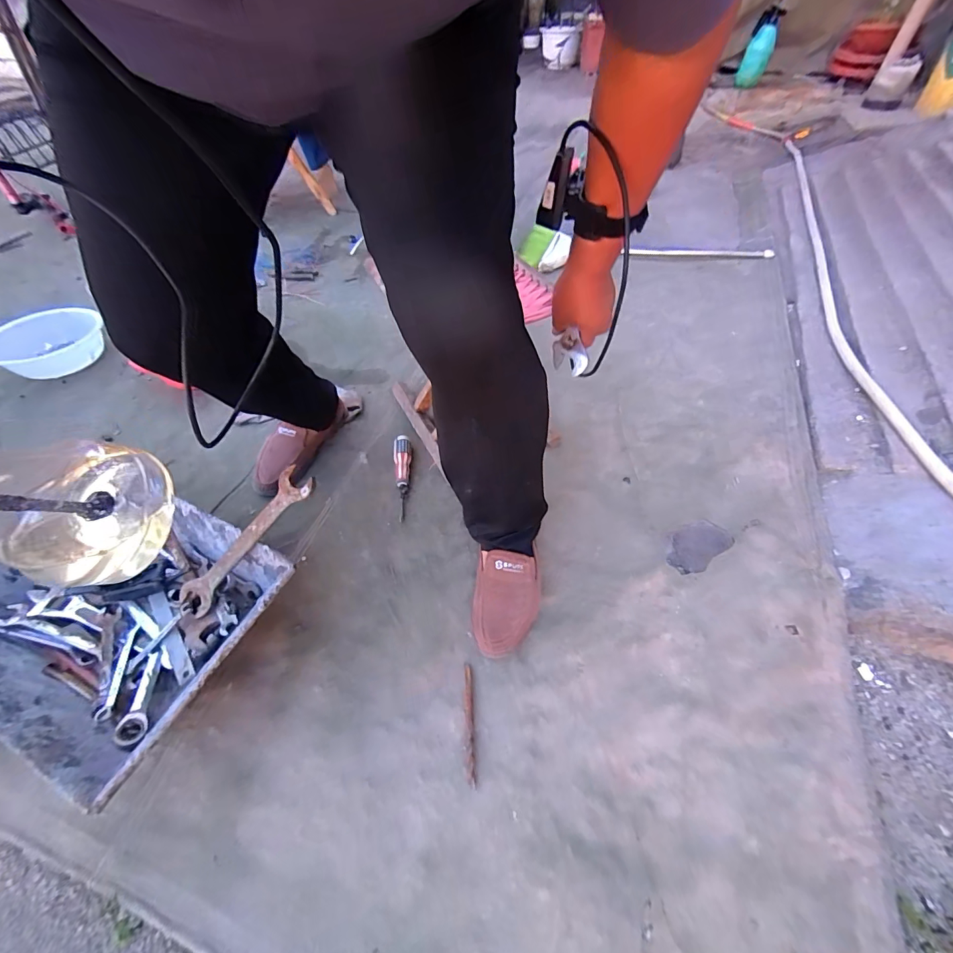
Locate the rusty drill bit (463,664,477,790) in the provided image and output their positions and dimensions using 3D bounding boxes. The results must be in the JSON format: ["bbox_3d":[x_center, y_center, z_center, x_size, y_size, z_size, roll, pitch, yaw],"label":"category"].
[{"bbox_3d":[-0.010,0.328,0.557,0.013,0.004,0.141,-4,52,-1],"label":"rusty drill bit"}]

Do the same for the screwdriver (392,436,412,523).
[{"bbox_3d":[-0.143,-0.003,0.810,0.033,0.025,0.190,-6,52,-3],"label":"screwdriver"}]

